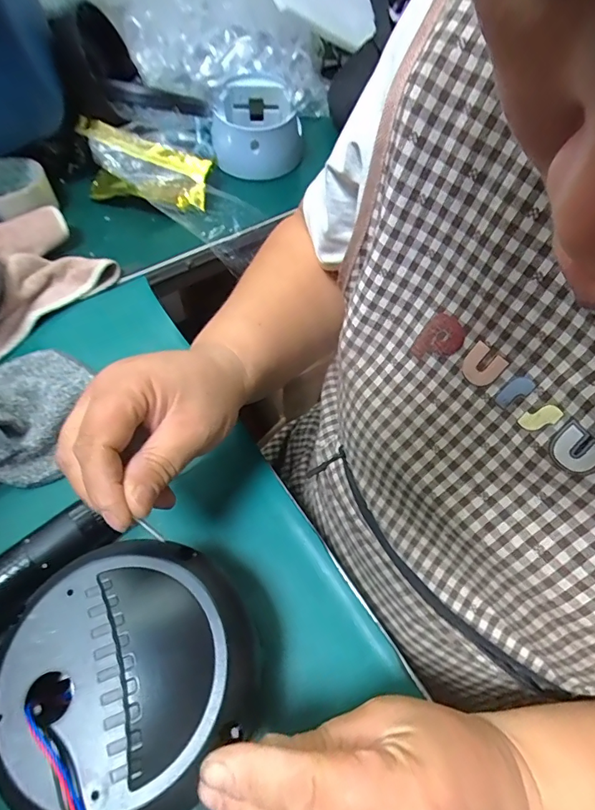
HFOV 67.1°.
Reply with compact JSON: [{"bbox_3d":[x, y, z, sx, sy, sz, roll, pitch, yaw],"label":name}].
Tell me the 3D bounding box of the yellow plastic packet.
[{"bbox_3d":[-0.178,-0.265,0.506,0.149,0.054,0.097,7,59,1],"label":"yellow plastic packet"}]

